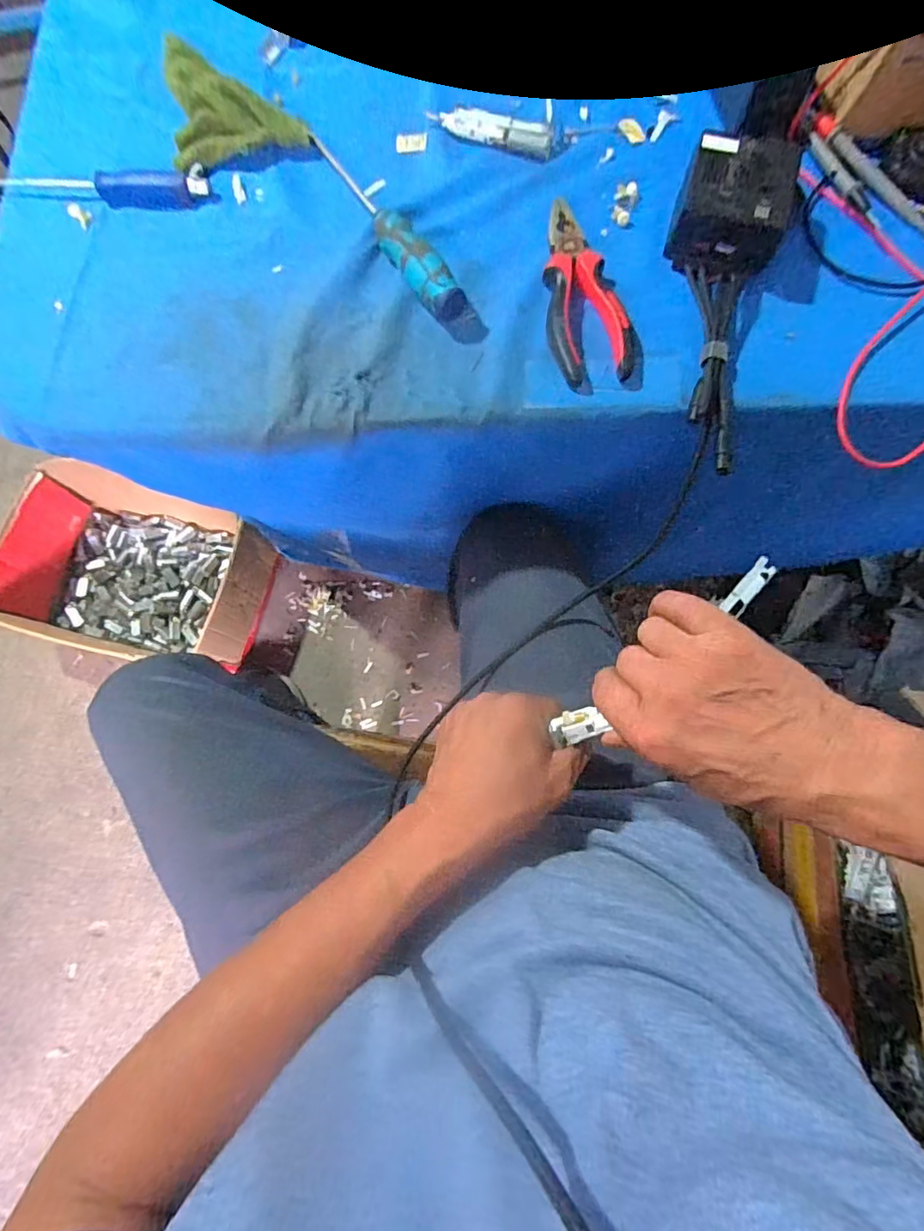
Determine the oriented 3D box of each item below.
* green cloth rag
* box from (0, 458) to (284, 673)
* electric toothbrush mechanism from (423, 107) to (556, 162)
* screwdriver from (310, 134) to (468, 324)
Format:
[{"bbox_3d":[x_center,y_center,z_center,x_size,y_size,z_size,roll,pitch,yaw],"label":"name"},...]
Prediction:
[{"bbox_3d":[-0.196,-0.438,0.454,0.104,0.033,0.128,-18,77,-3],"label":"green cloth rag"},{"bbox_3d":[-0.547,-0.078,0.964,0.400,0.171,0.293,12,78,4],"label":"box"},{"bbox_3d":[0.024,-0.402,0.455,0.101,0.017,0.018,20,78,6],"label":"electric toothbrush mechanism"},{"bbox_3d":[-0.056,-0.309,0.424,0.033,0.029,0.216,-29,78,-5],"label":"screwdriver"}]

